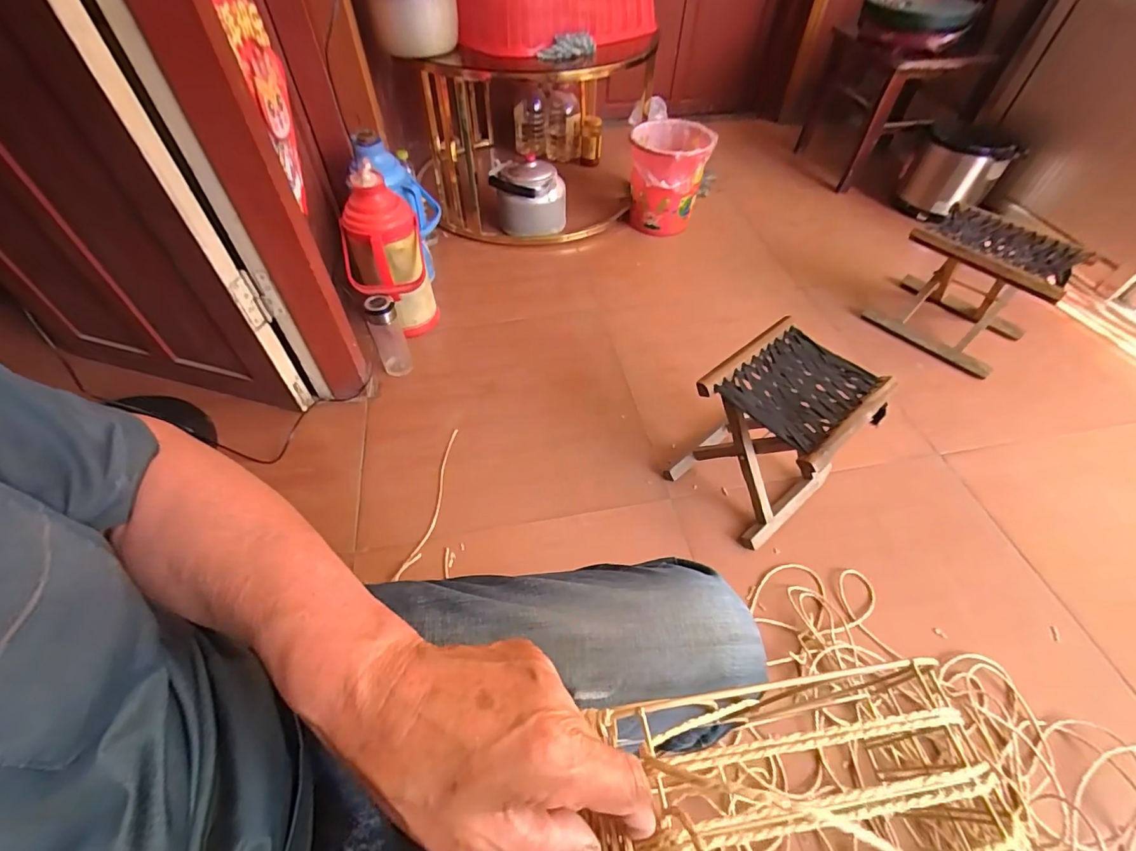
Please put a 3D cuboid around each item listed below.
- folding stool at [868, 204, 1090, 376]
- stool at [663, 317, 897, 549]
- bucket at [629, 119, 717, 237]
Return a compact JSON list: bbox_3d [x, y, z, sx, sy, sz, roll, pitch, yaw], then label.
[{"bbox_3d":[0.981,-0.334,1.194,0.249,0.249,0.305,-34,59,-25],"label":"folding stool"},{"bbox_3d":[0.371,0.018,0.899,0.265,0.266,0.220,-34,59,-25],"label":"stool"},{"bbox_3d":[0.308,-0.770,1.538,0.237,0.264,0.268,9,51,6],"label":"bucket"}]

